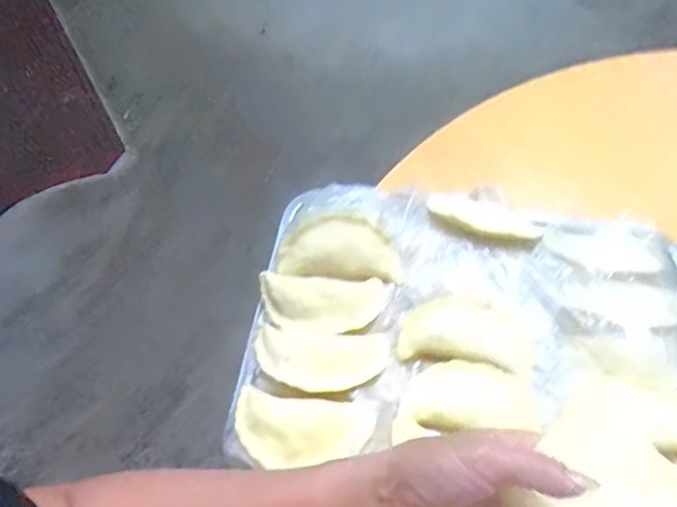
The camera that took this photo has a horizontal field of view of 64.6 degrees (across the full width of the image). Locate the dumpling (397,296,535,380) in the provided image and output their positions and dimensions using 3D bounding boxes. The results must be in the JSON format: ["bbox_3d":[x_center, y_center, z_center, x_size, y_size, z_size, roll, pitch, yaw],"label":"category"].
[{"bbox_3d":[0.108,0.065,0.446,0.108,0.019,0.051,7,59,6],"label":"dumpling"}]

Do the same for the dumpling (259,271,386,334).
[{"bbox_3d":[-0.016,0.042,0.468,0.109,0.018,0.054,4,59,5],"label":"dumpling"}]

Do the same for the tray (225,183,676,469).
[{"bbox_3d":[0.118,0.053,0.463,0.389,0.040,0.252,1,59,3],"label":"tray"}]

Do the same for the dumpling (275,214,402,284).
[{"bbox_3d":[0.002,-0.007,0.487,0.110,0.019,0.058,6,59,6],"label":"dumpling"}]

